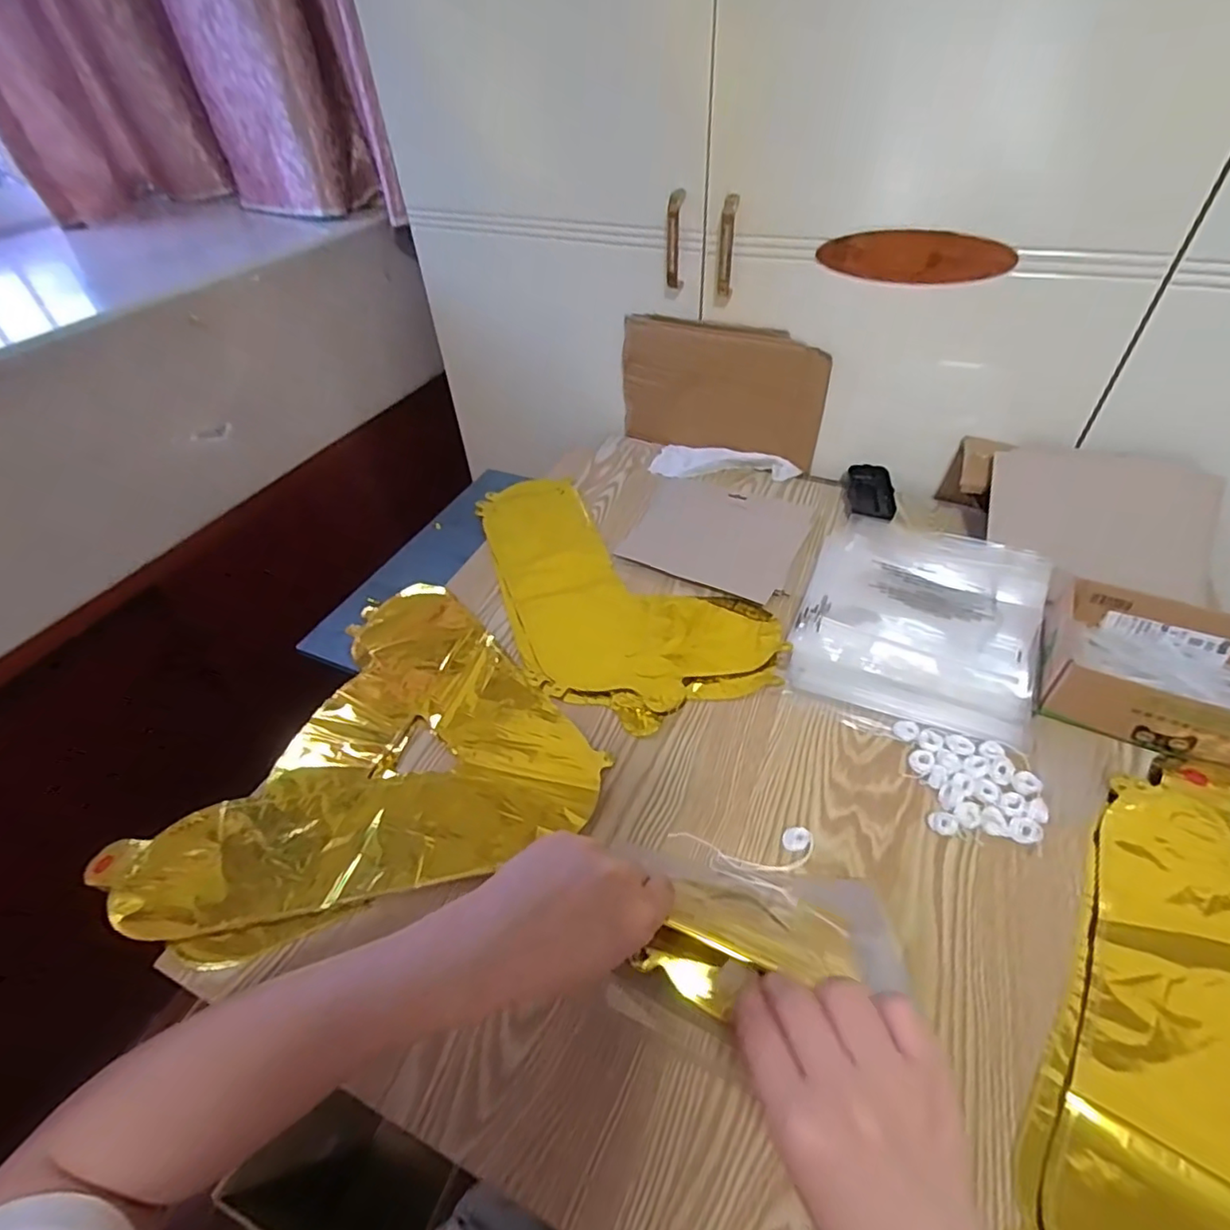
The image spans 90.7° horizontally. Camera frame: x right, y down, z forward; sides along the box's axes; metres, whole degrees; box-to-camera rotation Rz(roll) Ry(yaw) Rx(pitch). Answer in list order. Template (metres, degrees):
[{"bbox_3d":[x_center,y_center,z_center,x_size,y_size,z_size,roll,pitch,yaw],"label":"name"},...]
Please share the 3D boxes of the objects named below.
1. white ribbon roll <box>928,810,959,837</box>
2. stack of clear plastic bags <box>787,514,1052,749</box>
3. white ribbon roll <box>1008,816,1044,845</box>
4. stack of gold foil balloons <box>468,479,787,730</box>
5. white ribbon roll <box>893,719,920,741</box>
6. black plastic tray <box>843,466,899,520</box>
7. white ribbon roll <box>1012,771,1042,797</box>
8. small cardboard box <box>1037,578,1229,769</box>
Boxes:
[{"bbox_3d":[0.257,0.163,0.476,0.019,0.009,0.020,-2,45,2],"label":"white ribbon roll"},{"bbox_3d":[0.313,-0.004,0.627,0.217,0.023,0.274,17,48,19],"label":"stack of clear plastic bags"},{"bbox_3d":[0.315,0.166,0.468,0.021,0.007,0.021,-2,45,2],"label":"white ribbon roll"},{"bbox_3d":[-0.026,-0.040,0.698,0.230,0.010,0.431,-26,49,-21],"label":"stack of gold foil balloons"},{"bbox_3d":[0.257,0.100,0.536,0.020,0.004,0.019,21,50,23],"label":"white ribbon roll"},{"bbox_3d":[0.324,-0.154,0.771,0.058,0.020,0.100,8,46,11],"label":"black plastic tray"},{"bbox_3d":[0.335,0.138,0.496,0.025,0.007,0.020,-34,52,-27],"label":"white ribbon roll"},{"bbox_3d":[0.491,0.050,0.530,0.195,0.060,0.149,21,50,23],"label":"small cardboard box"}]

